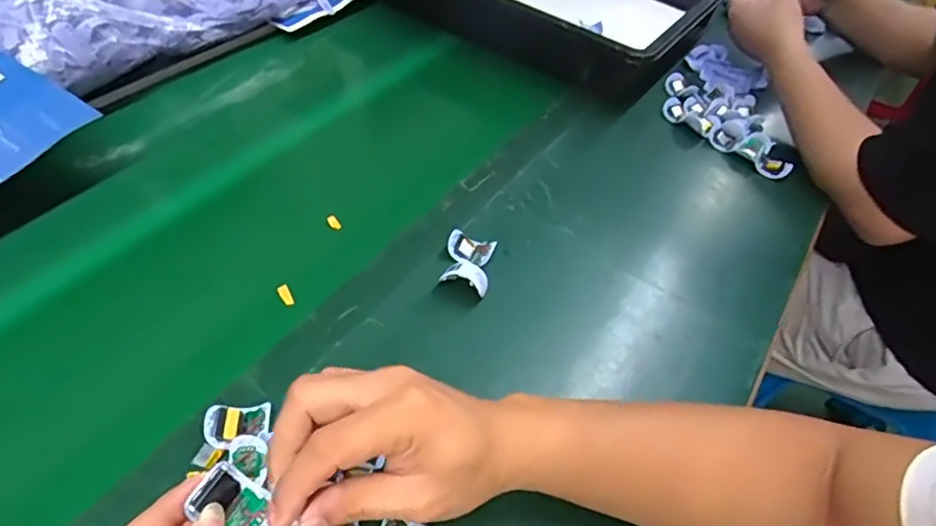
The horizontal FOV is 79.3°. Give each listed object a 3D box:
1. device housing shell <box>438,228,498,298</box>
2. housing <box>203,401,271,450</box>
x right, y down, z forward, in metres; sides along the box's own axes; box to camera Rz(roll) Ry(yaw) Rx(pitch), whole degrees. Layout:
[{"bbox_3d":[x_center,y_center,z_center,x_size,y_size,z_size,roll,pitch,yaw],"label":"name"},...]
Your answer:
[{"bbox_3d":[0.000,-0.003,0.522,0.044,0.015,0.068,11,47,3],"label":"device housing shell"},{"bbox_3d":[-0.161,0.113,0.397,0.043,0.008,0.030,1,58,-27],"label":"housing"}]

